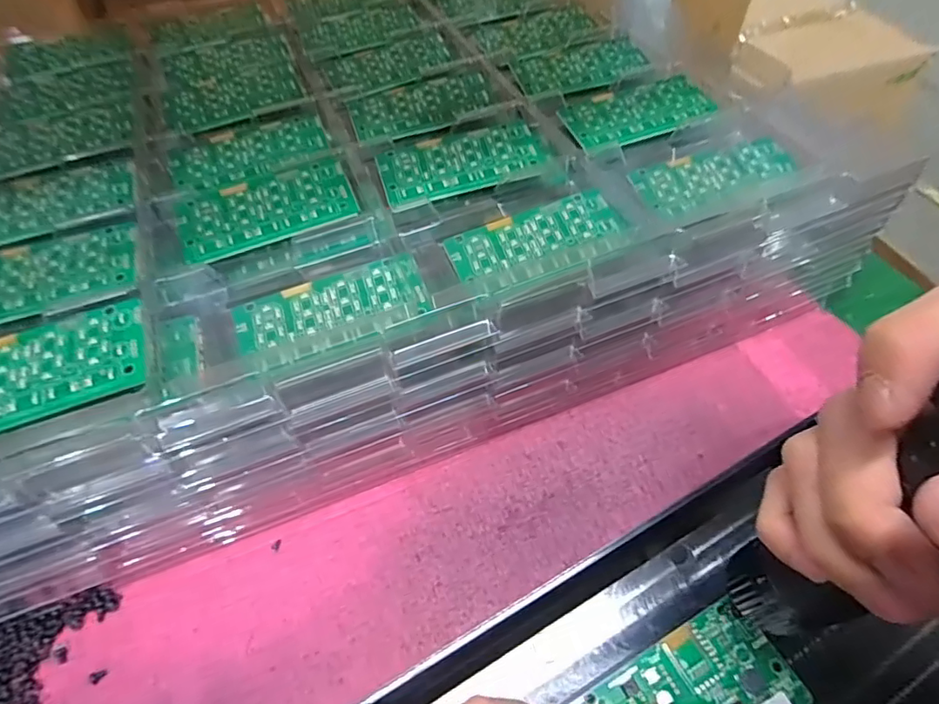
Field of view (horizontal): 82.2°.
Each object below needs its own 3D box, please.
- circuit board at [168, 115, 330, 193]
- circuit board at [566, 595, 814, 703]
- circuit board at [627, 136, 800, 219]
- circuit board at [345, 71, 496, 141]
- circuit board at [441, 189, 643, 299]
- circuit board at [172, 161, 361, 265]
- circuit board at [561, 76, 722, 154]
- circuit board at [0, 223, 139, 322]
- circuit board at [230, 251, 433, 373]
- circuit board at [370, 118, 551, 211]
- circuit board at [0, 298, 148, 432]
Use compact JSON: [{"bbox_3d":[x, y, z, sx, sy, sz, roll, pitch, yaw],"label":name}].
[{"bbox_3d":[-0.135,-0.123,0.330,0.093,0.005,0.048,-14,54,-9],"label":"circuit board"},{"bbox_3d":[0.096,0.144,0.224,0.082,0.007,0.047,-25,56,-16],"label":"circuit board"},{"bbox_3d":[0.143,-0.106,0.316,0.090,0.010,0.040,-19,55,-12],"label":"circuit board"},{"bbox_3d":[-0.030,-0.161,0.357,0.094,0.009,0.056,-16,55,-10],"label":"circuit board"},{"bbox_3d":[0.037,-0.060,0.290,0.094,0.004,0.042,-20,63,-8],"label":"circuit board"},{"bbox_3d":[-0.112,-0.080,0.297,0.092,0.007,0.046,-19,55,-12],"label":"circuit board"},{"bbox_3d":[0.107,-0.152,0.343,0.094,0.008,0.052,-18,55,-11],"label":"circuit board"},{"bbox_3d":[-0.216,-0.039,0.271,0.092,0.006,0.051,-14,54,-9],"label":"circuit board"},{"bbox_3d":[-0.068,-0.021,0.267,0.092,0.008,0.042,-18,55,-11],"label":"circuit board"},{"bbox_3d":[-0.004,-0.113,0.318,0.097,0.007,0.046,-14,54,-9],"label":"circuit board"},{"bbox_3d":[-0.189,0.008,0.233,0.090,0.005,0.048,-18,55,-11],"label":"circuit board"}]

